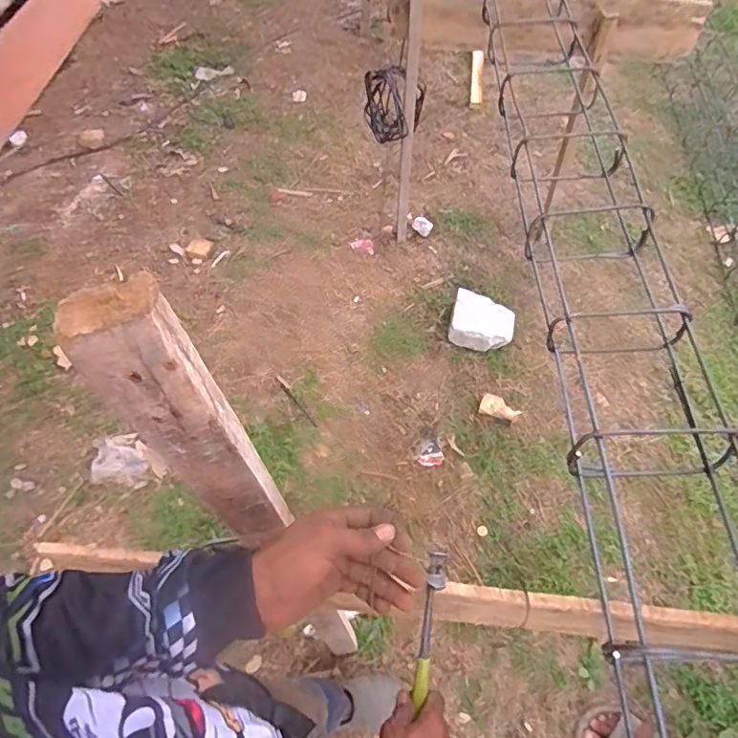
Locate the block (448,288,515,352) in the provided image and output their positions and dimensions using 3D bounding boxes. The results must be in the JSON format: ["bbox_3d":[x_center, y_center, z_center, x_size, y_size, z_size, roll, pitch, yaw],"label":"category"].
[{"bbox_3d":[0.374,-0.160,1.783,0.210,0.118,0.195,14,56,9],"label":"block"}]

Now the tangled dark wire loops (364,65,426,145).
[{"bbox_3d":[0.070,-0.852,1.742,0.201,0.214,0.102,17,57,11],"label":"tangled dark wire loops"}]

